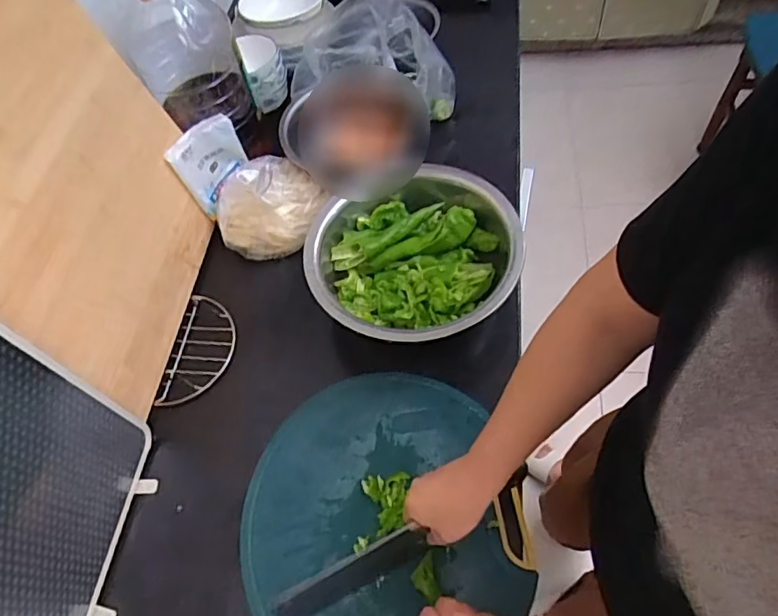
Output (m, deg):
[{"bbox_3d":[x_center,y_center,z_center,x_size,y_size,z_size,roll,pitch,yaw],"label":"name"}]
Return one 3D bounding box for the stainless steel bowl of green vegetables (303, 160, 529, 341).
[{"bbox_3d":[0.032,-0.073,0.752,0.266,0.113,0.281,-2,58,3],"label":"stainless steel bowl of green vegetables"}]

